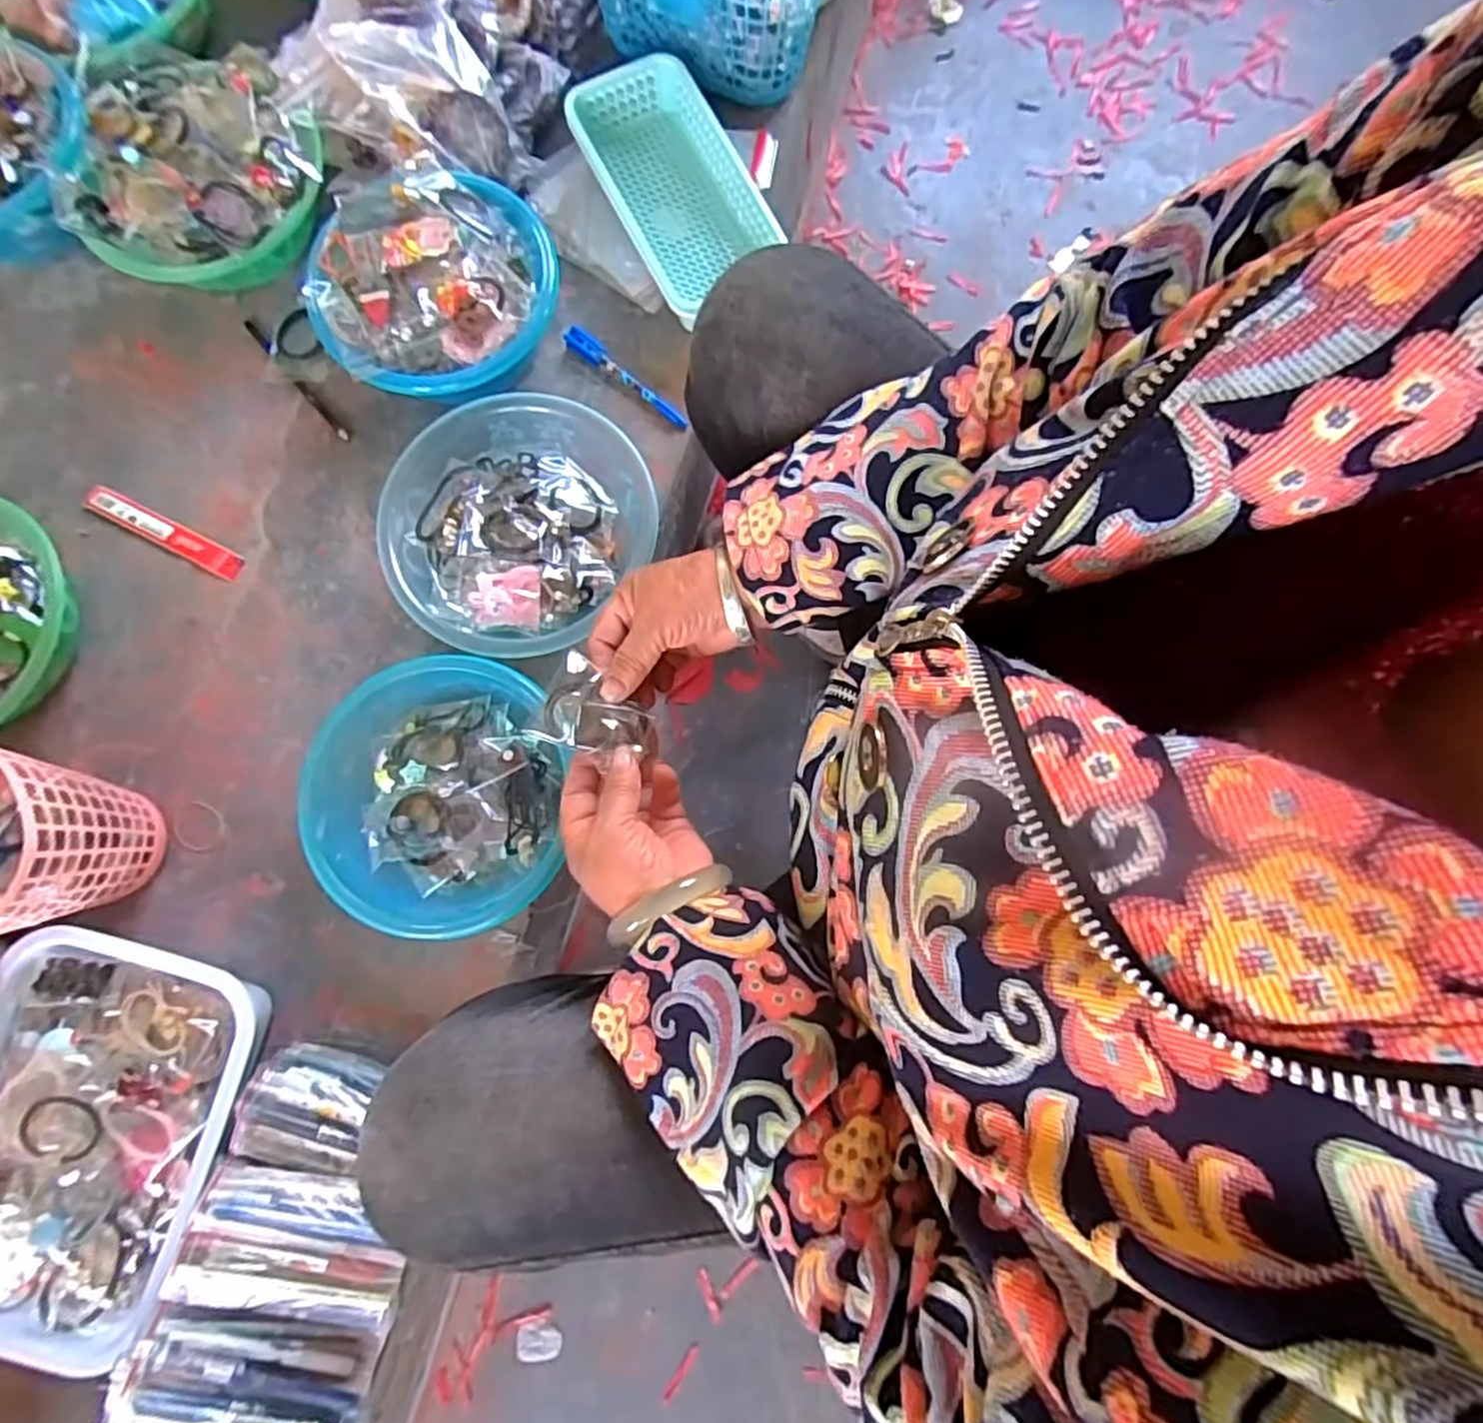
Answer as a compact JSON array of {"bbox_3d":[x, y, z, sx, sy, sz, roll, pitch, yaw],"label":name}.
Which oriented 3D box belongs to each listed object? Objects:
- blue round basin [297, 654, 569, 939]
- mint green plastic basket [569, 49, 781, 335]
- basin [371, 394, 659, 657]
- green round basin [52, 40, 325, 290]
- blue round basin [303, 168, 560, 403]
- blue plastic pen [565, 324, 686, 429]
[{"bbox_3d":[-0.256,0.073,0.617,0.207,0.077,0.223,-3,79,0],"label":"blue round basin"},{"bbox_3d":[-0.063,-0.528,0.731,0.132,0.057,0.265,-27,80,-5],"label":"mint green plastic basket"},{"bbox_3d":[-0.209,-0.169,0.664,0.216,0.069,0.238,28,80,5],"label":"basin"},{"bbox_3d":[-0.527,-0.536,0.724,0.232,0.095,0.249,0,79,0],"label":"green round basin"},{"bbox_3d":[-0.289,-0.390,0.690,0.209,0.089,0.214,0,79,0],"label":"blue round basin"},{"bbox_3d":[-0.115,-0.337,0.722,0.153,0.015,0.022,39,81,7],"label":"blue plastic pen"}]

